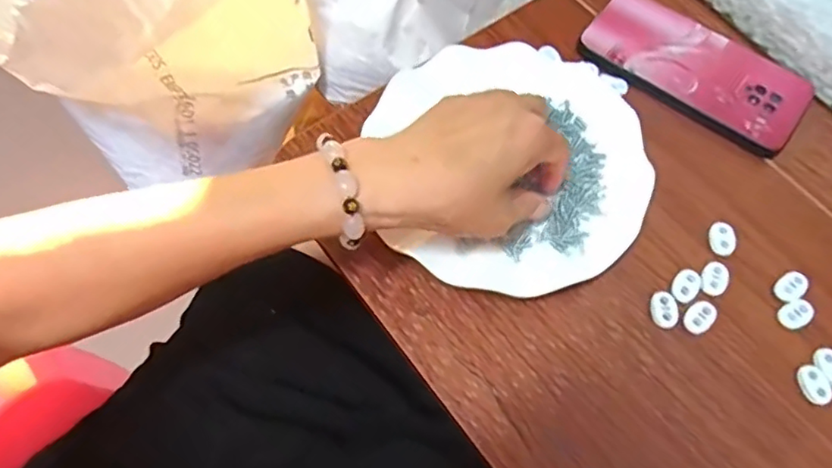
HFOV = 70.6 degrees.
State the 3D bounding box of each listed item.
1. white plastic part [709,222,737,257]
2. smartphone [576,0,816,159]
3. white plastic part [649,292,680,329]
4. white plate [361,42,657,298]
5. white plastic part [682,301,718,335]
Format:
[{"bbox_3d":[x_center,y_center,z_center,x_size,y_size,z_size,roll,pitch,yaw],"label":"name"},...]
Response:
[{"bbox_3d":[0.201,0.003,0.386,0.016,0.004,0.023,1,64,0],"label":"white plastic part"},{"bbox_3d":[0.209,-0.125,0.444,0.162,0.012,0.083,34,69,15],"label":"smartphone"},{"bbox_3d":[0.154,0.048,0.366,0.017,0.006,0.022,-7,64,-4],"label":"white plastic part"},{"bbox_3d":[0.065,-0.049,0.397,0.179,0.035,0.184,0,64,0],"label":"white plate"},{"bbox_3d":[0.175,0.052,0.364,0.016,0.007,0.022,37,70,16],"label":"white plastic part"}]

